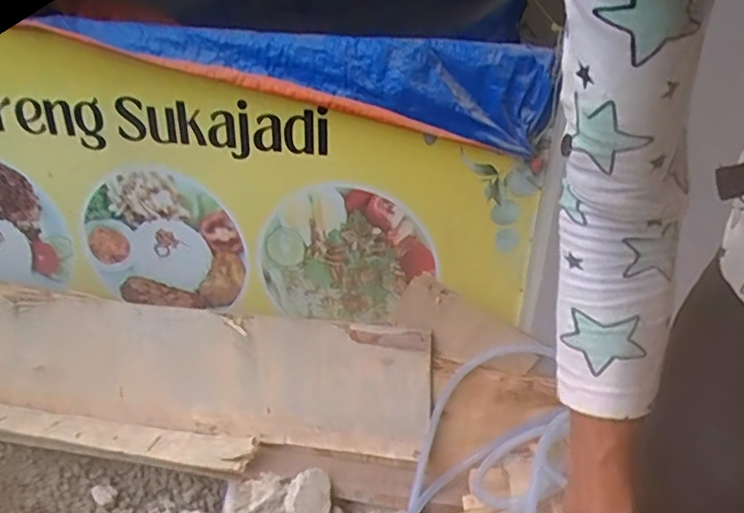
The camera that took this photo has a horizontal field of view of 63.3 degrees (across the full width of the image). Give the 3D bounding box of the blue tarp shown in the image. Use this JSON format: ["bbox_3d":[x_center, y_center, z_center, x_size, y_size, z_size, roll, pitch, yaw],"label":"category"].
[{"bbox_3d":[-0.100,-0.377,1.323,0.970,0.206,0.076,4,29,4],"label":"blue tarp"}]

